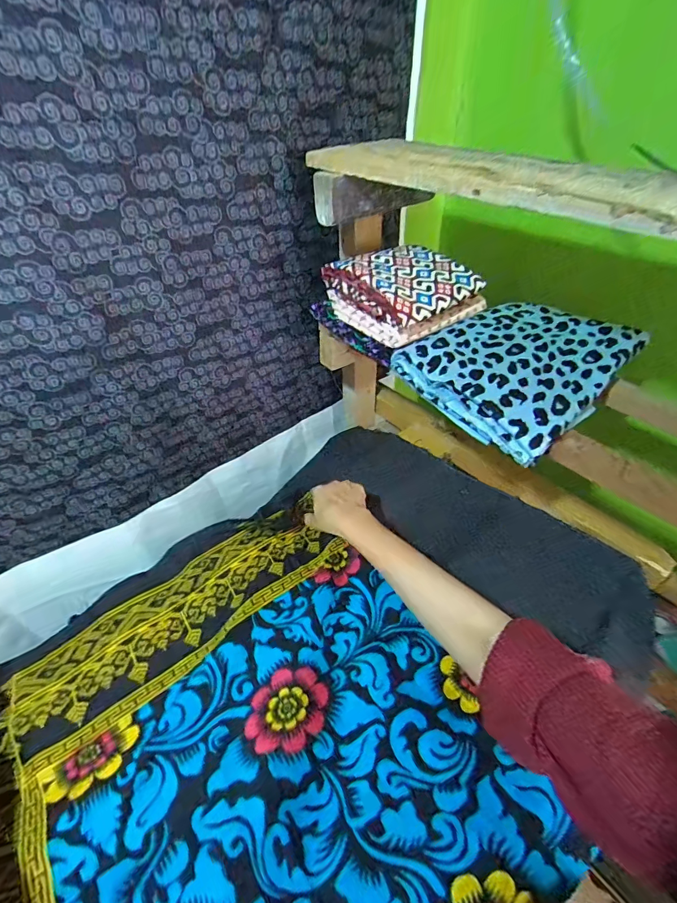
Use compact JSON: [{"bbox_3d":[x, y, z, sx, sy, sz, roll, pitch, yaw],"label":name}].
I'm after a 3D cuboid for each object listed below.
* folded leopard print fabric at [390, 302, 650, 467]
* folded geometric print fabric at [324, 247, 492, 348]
[{"bbox_3d":[0.230,-0.113,0.512,0.264,0.047,0.197,-32,52,-29],"label":"folded leopard print fabric"},{"bbox_3d":[0.096,-0.233,0.569,0.171,0.062,0.152,-30,51,-28],"label":"folded geometric print fabric"}]

